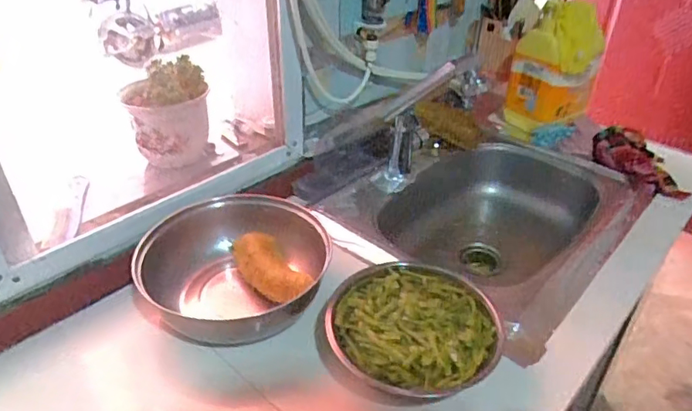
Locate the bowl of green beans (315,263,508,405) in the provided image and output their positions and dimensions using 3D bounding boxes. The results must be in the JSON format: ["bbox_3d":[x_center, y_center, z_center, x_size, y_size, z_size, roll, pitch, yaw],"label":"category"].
[{"bbox_3d":[0.083,0.164,0.688,0.223,0.060,0.207,1,35,-1],"label":"bowl of green beans"}]

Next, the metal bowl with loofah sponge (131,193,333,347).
[{"bbox_3d":[-0.151,0.091,0.775,0.259,0.107,0.254,1,35,-1],"label":"metal bowl with loofah sponge"}]

